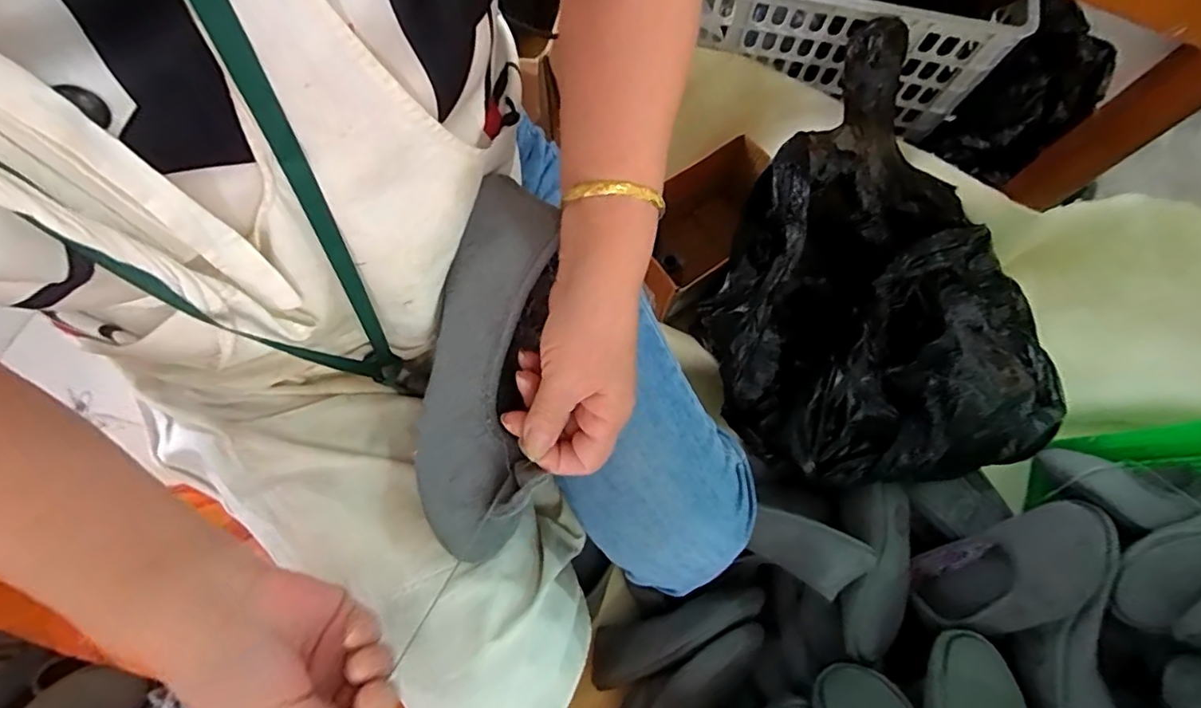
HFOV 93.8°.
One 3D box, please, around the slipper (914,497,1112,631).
[{"bbox_3d":[0.432,0.247,0.622,0.070,0.224,0.122,30,55,1],"label":"slipper"}]

